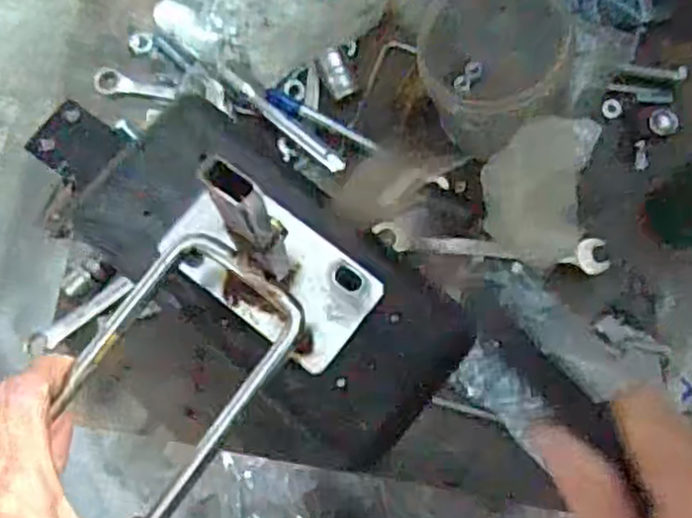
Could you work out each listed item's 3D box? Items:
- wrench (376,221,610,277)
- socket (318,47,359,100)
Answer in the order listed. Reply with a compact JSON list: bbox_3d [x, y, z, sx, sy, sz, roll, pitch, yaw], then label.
[{"bbox_3d":[0.103,-0.008,0.514,0.164,0.008,0.025,5,79,2],"label":"wrench"},{"bbox_3d":[-0.006,-0.138,0.541,0.020,0.024,0.036,-29,82,1],"label":"socket"}]

